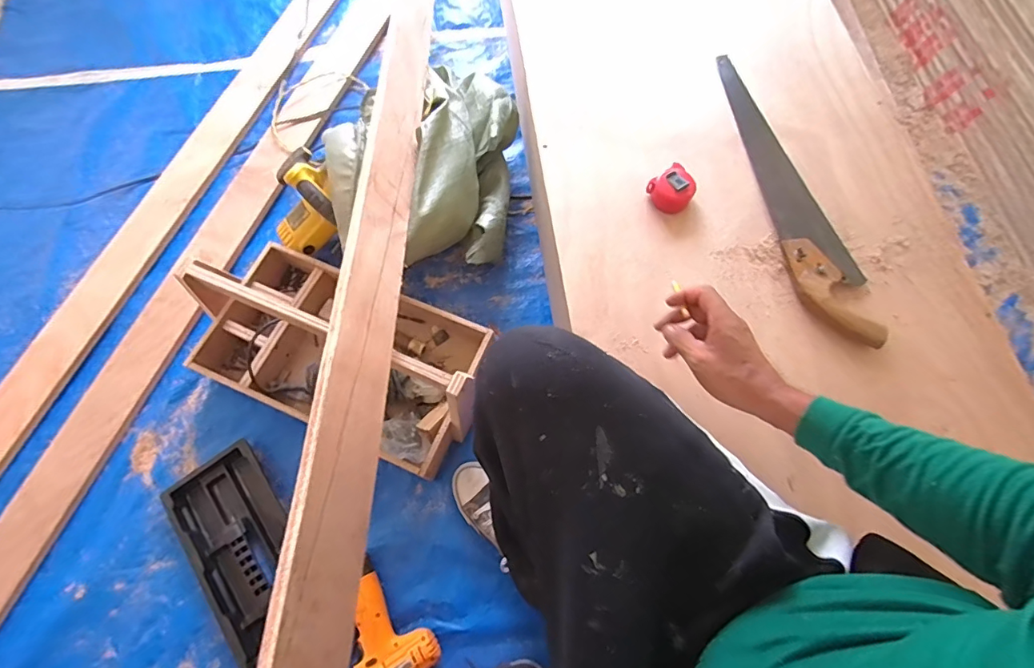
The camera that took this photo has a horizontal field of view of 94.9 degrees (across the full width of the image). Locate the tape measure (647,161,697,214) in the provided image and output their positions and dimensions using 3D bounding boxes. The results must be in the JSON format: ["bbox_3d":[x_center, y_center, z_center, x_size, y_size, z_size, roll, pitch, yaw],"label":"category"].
[{"bbox_3d":[0.245,-0.223,0.736,0.057,0.047,0.068,-32,72,-10],"label":"tape measure"}]

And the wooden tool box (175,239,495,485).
[{"bbox_3d":[-0.304,0.019,0.800,0.485,0.197,0.273,22,72,6],"label":"wooden tool box"}]

